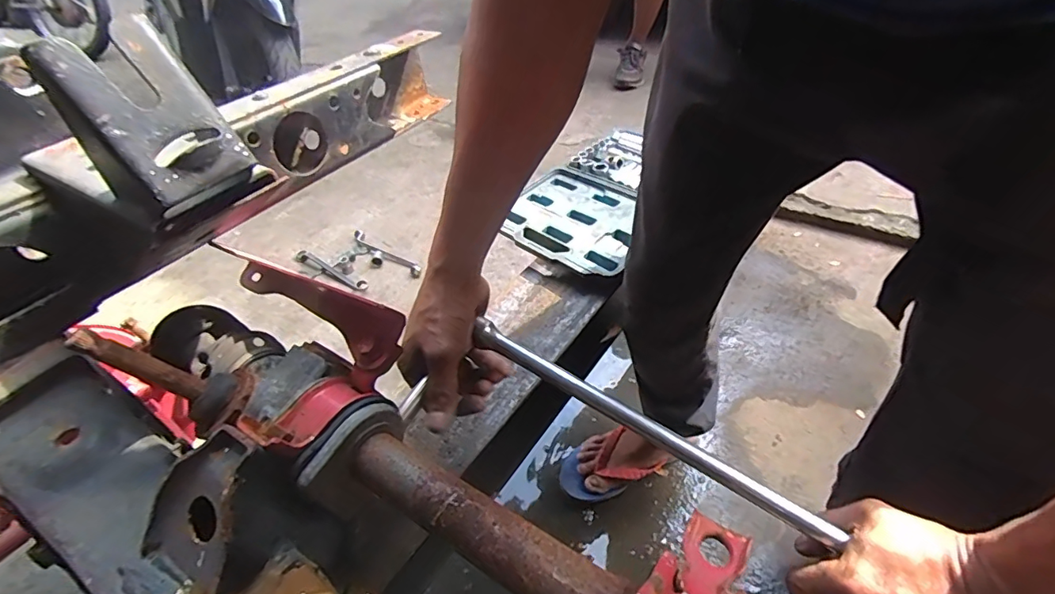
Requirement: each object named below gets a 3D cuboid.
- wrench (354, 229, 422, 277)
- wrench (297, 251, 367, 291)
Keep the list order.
[{"bbox_3d":[-0.367,-0.117,1.276,0.284,0.014,0.043,27,53,30],"label":"wrench"},{"bbox_3d":[-0.490,-0.063,1.241,0.253,0.021,0.038,23,51,27],"label":"wrench"}]

